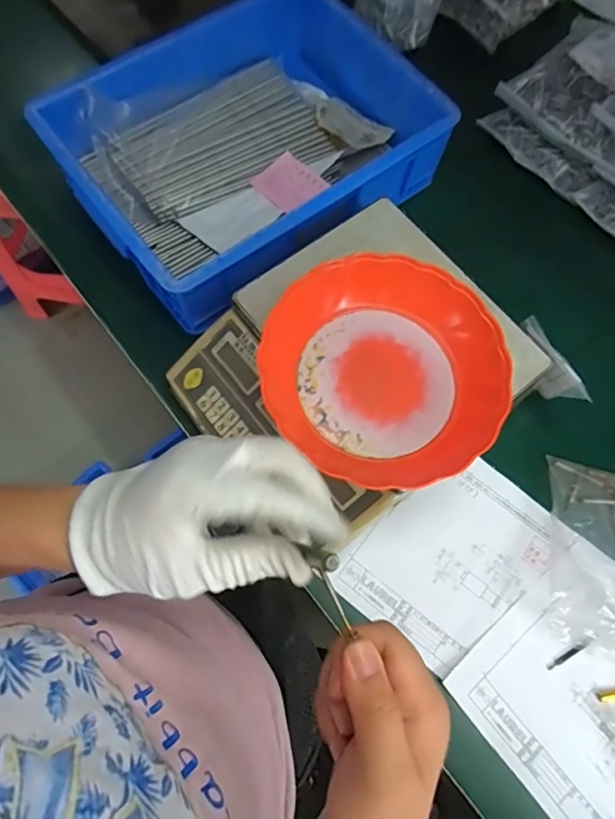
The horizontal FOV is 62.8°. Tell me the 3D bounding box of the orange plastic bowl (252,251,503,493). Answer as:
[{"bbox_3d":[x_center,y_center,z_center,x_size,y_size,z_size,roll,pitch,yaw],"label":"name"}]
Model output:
[{"bbox_3d":[0.067,-0.036,0.451,0.202,0.049,0.201,1,73,-2],"label":"orange plastic bowl"}]

